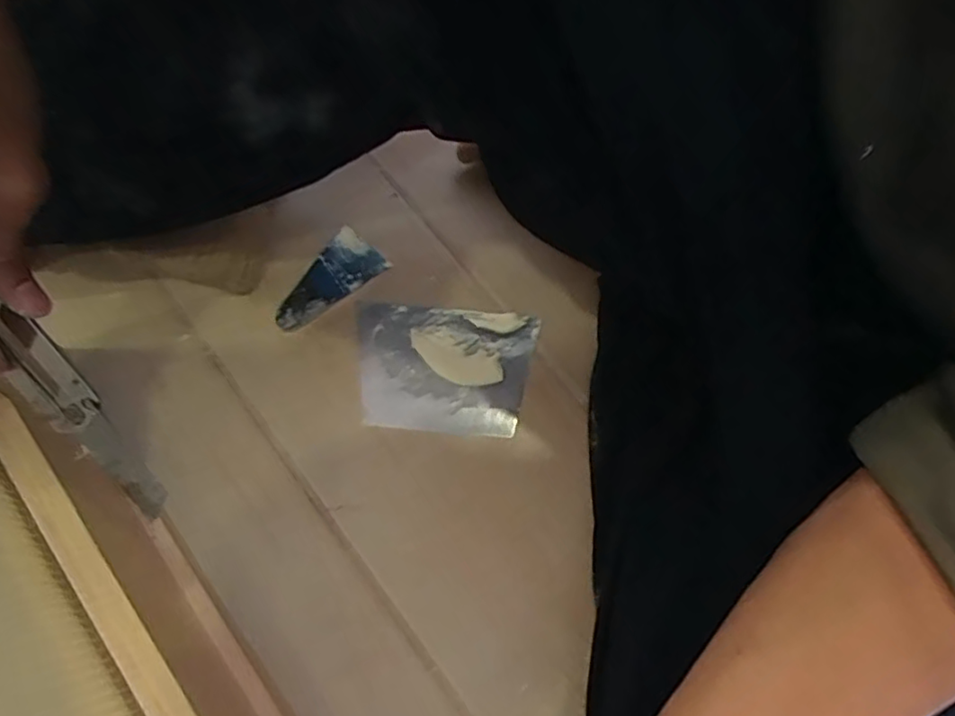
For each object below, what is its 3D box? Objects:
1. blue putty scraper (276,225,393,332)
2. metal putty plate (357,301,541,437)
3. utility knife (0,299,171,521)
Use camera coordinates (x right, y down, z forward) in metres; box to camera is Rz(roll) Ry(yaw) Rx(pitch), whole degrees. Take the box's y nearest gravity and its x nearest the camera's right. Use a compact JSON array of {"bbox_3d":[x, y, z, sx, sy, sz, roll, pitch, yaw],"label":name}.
[{"bbox_3d":[-0.122,-0.061,0.509,0.049,0.004,0.095,41,74,11],"label":"blue putty scraper"},{"bbox_3d":[-0.025,0.007,0.495,0.133,0.005,0.097,4,71,-1],"label":"metal putty plate"},{"bbox_3d":[-0.183,0.012,0.276,0.026,0.018,0.146,-33,112,-13],"label":"utility knife"}]

